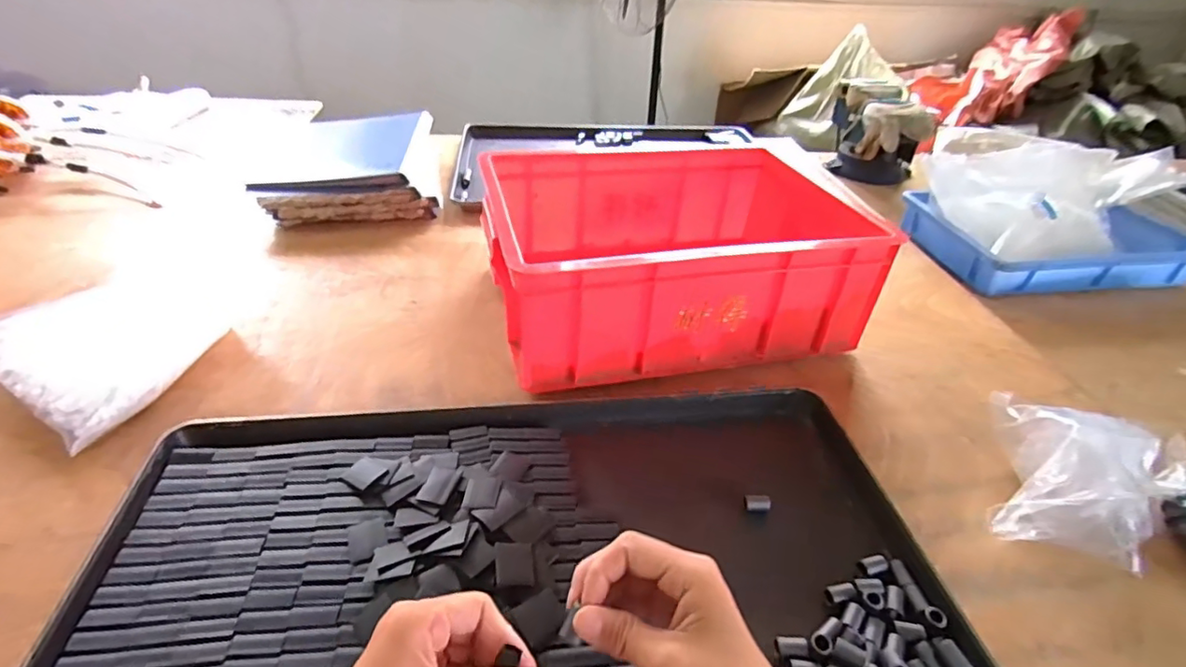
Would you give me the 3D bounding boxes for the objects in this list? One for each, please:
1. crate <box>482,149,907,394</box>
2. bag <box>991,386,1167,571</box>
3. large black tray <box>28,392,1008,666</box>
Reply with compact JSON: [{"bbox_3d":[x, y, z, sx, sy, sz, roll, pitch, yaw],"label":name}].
[{"bbox_3d":[0.099,-0.097,0.696,0.411,0.148,0.283,-6,37,-13],"label":"crate"},{"bbox_3d":[0.409,0.117,0.493,0.119,0.081,0.153,21,39,22],"label":"bag"},{"bbox_3d":[-0.041,0.187,0.397,0.589,0.030,0.398,-2,36,-8],"label":"large black tray"}]

